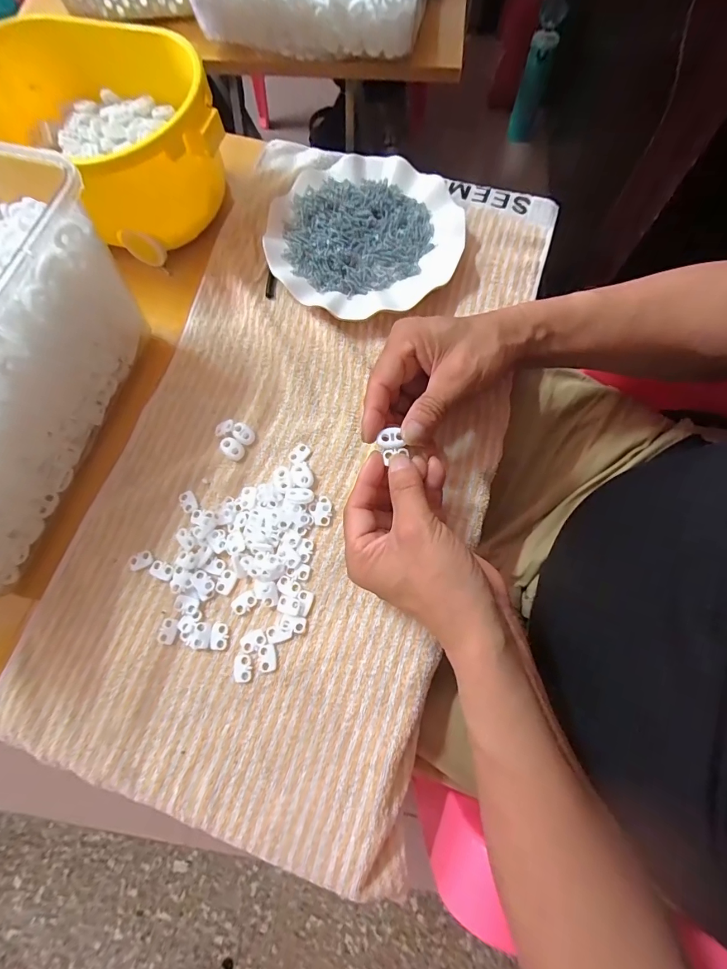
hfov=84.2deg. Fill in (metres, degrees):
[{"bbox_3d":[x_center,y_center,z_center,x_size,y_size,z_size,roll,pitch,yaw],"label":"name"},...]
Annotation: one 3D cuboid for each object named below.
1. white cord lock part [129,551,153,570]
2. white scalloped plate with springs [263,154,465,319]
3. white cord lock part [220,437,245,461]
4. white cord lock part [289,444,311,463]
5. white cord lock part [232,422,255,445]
[{"bbox_3d":[-0.176,0.060,0.316,0.018,0.004,0.012,-24,74,-5],"label":"white cord lock part"},{"bbox_3d":[-0.001,-0.242,0.389,0.178,0.026,0.167,-1,73,2],"label":"white scalloped plate with springs"},{"bbox_3d":[-0.111,-0.030,0.339,0.022,0.007,0.015,37,78,12],"label":"white cord lock part"},{"bbox_3d":[-0.053,-0.026,0.337,0.013,0.004,0.018,36,78,12],"label":"white cord lock part"},{"bbox_3d":[-0.102,-0.043,0.343,0.021,0.006,0.013,39,78,13],"label":"white cord lock part"}]

